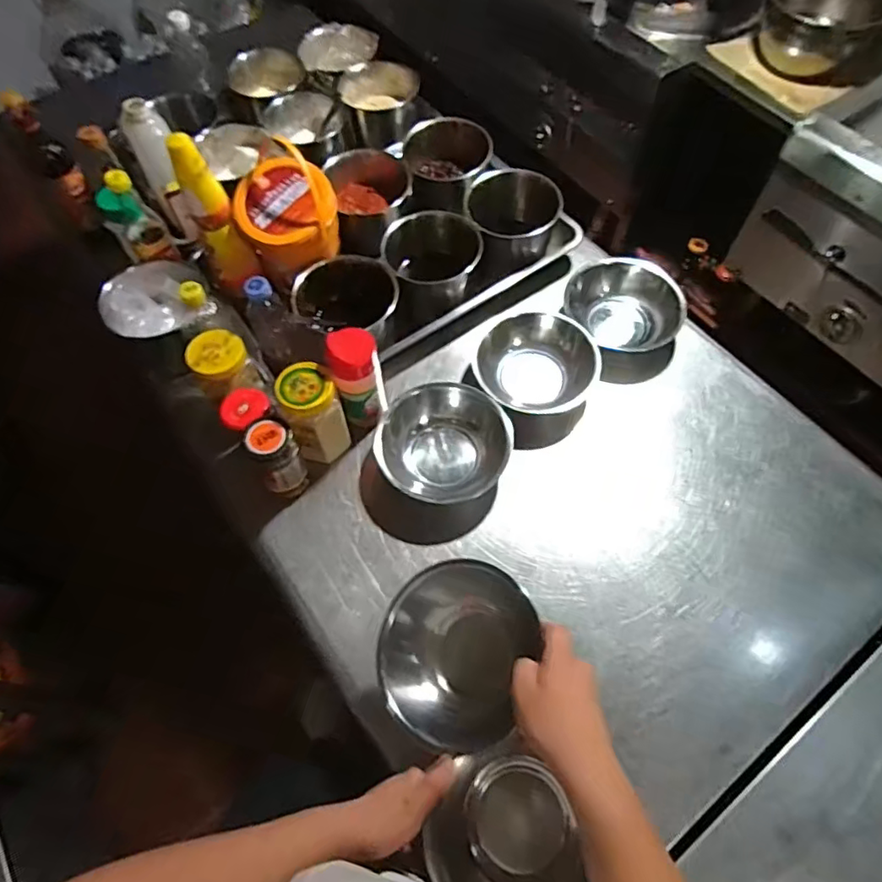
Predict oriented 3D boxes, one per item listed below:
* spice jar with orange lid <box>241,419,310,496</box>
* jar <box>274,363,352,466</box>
[{"bbox_3d":[-0.220,0.026,0.783,0.059,0.126,0.064,0,61,1],"label":"spice jar with orange lid"},{"bbox_3d":[-0.181,-0.036,0.800,0.075,0.160,0.072,-30,64,-16],"label":"jar"}]

